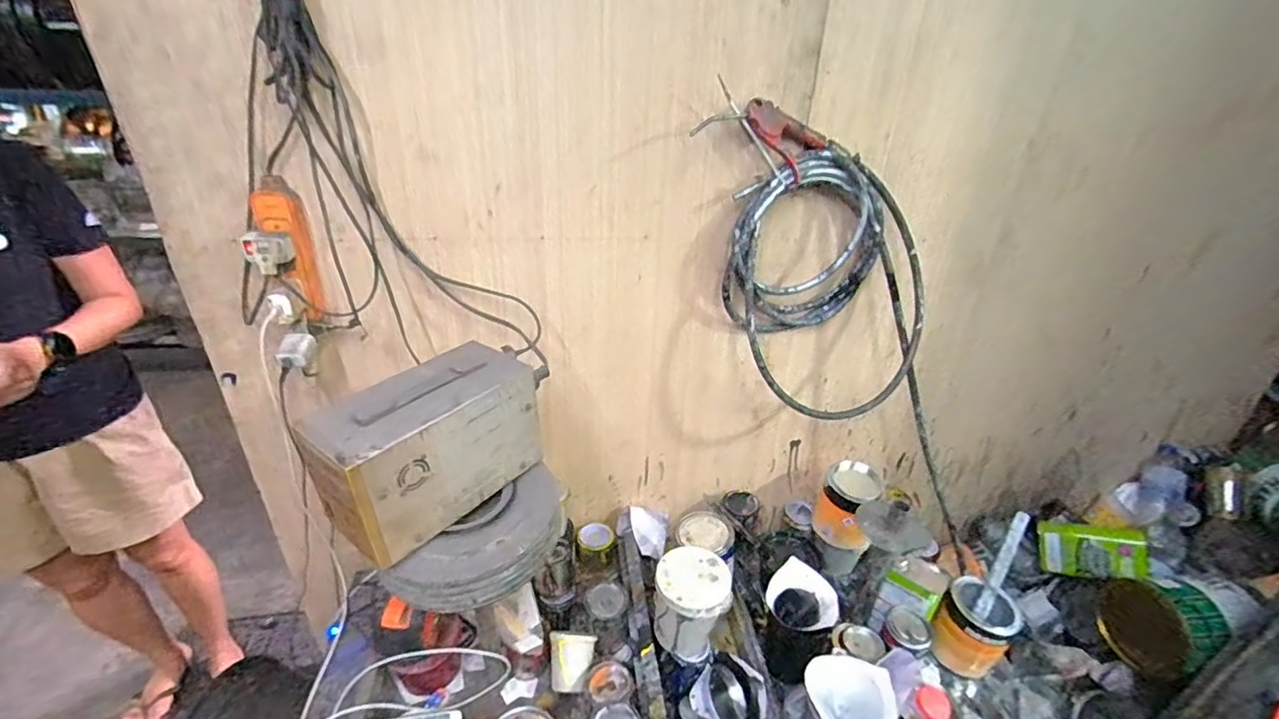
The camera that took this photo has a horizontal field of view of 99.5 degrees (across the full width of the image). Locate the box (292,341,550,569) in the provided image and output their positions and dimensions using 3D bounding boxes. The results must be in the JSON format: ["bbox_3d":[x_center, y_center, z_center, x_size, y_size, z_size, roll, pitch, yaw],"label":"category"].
[{"bbox_3d":[-0.253,0.100,0.681,0.112,0.160,0.261,22,35,31],"label":"box"}]

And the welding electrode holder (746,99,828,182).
[{"bbox_3d":[0.209,-0.322,0.794,0.136,0.071,0.040,23,23,-21],"label":"welding electrode holder"}]

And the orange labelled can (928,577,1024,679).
[{"bbox_3d":[0.583,0.466,0.946,0.104,0.130,0.100,1,29,-1],"label":"orange labelled can"}]

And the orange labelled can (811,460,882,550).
[{"bbox_3d":[0.404,0.284,1.058,0.103,0.142,0.098,1,29,-1],"label":"orange labelled can"}]

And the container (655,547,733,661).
[{"bbox_3d":[0.079,0.391,0.851,0.107,0.147,0.109,1,29,-1],"label":"container"}]

